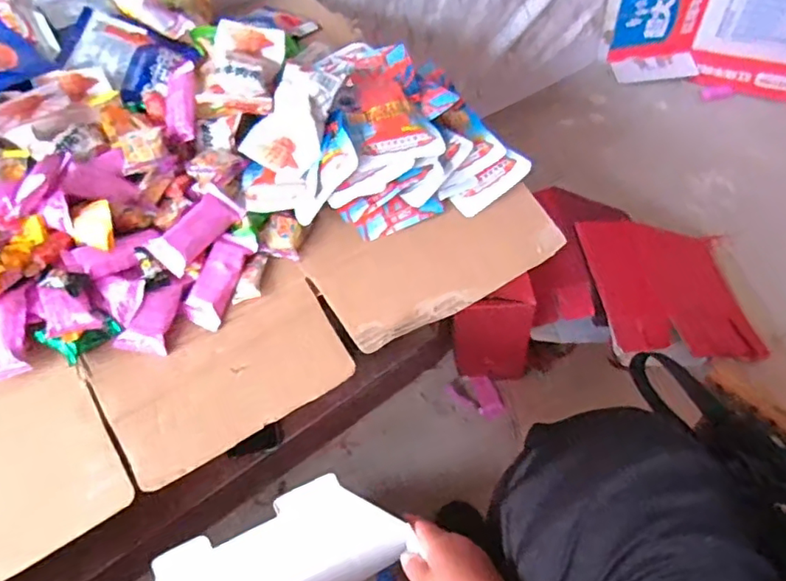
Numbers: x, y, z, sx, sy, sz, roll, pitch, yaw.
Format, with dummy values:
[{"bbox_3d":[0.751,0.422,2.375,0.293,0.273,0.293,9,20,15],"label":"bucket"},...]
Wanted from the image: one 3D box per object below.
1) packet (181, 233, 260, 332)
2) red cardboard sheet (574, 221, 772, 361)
[{"bbox_3d":[-0.174,-0.013,0.562,0.036,0.018,0.103,17,72,13],"label":"packet"},{"bbox_3d":[0.517,0.001,1.022,0.376,0.045,0.279,2,62,-27],"label":"red cardboard sheet"}]

